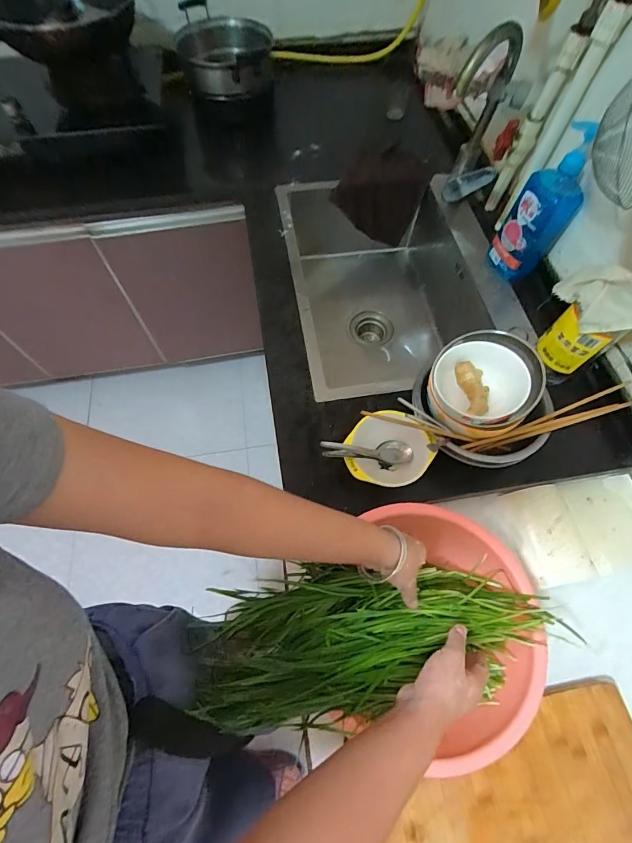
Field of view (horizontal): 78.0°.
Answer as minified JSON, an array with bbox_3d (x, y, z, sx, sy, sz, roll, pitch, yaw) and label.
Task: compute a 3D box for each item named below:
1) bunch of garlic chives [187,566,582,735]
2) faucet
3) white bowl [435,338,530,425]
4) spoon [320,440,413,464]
[{"bbox_3d":[0.075,0.263,0.479,0.412,0.068,0.166,-4,64,-12],"label":"bunch of garlic chives"},{"bbox_3d":[0.301,-0.535,0.716,0.095,0.277,0.149,27,67,13],"label":"faucet"},{"bbox_3d":[0.244,-0.049,0.599,0.132,0.080,0.142,33,68,15],"label":"white bowl"},{"bbox_3d":[0.076,0.040,0.592,0.154,0.033,0.034,9,60,-28],"label":"spoon"}]

